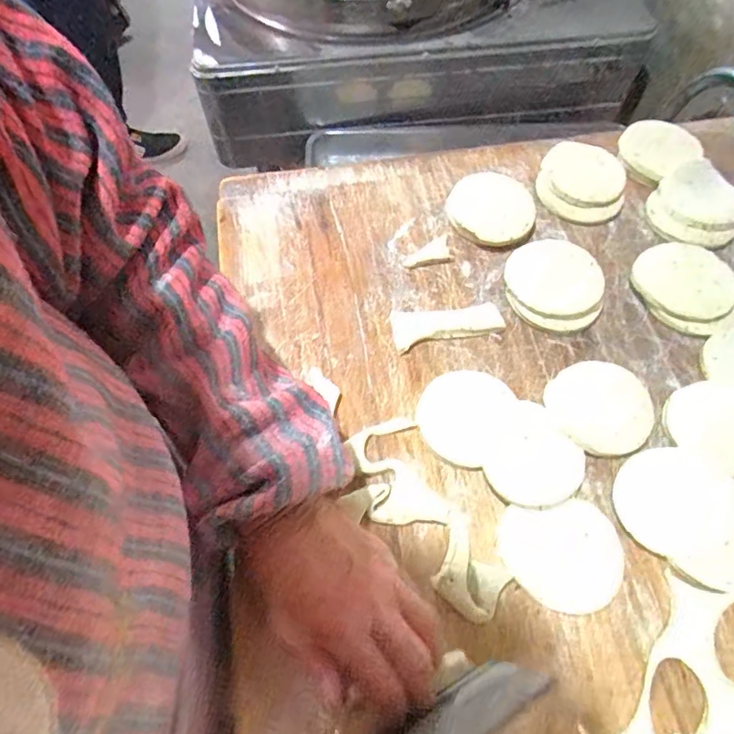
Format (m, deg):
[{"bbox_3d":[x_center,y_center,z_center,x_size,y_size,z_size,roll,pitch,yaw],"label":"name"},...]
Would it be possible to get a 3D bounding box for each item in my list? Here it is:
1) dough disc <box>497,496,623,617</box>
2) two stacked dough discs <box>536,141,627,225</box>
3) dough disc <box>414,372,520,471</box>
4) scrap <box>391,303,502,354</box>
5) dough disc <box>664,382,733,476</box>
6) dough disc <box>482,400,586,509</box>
[{"bbox_3d":[0.132,0.127,0.344,0.079,0.009,0.067,-6,62,-2],"label":"dough disc"},{"bbox_3d":[0.205,-0.178,0.491,0.077,0.023,0.083,19,64,11],"label":"two stacked dough discs"},{"bbox_3d":[0.075,0.035,0.390,0.070,0.013,0.071,-1,62,1],"label":"dough disc"},{"bbox_3d":[0.065,-0.036,0.422,0.088,0.009,0.036,-8,62,-3],"label":"scrap"},{"bbox_3d":[0.262,0.045,0.373,0.078,0.004,0.064,17,64,10],"label":"dough disc"},{"bbox_3d":[0.123,0.068,0.369,0.061,0.013,0.070,30,67,16],"label":"dough disc"}]

